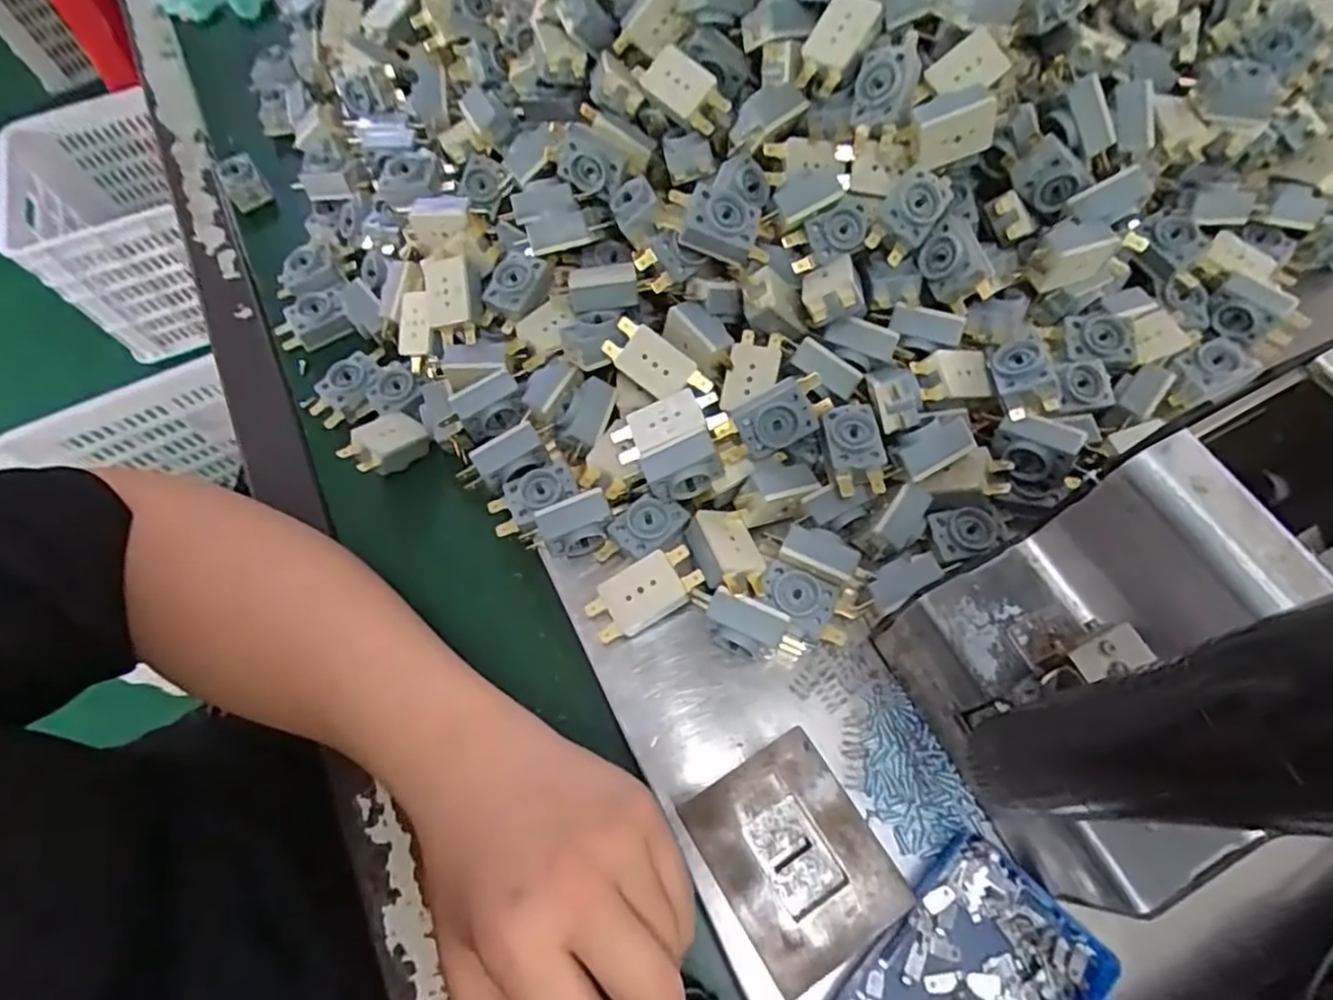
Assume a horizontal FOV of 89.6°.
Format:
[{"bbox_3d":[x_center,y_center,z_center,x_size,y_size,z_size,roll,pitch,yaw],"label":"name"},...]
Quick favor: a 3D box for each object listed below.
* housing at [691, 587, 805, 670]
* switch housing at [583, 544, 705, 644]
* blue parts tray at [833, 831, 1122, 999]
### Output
[{"bbox_3d":[0.037,0.062,0.322,0.056,0.025,0.024,20,68,12],"label":"housing"},{"bbox_3d":[-0.011,0.047,0.331,0.056,0.024,0.026,-26,67,-8],"label":"switch housing"},{"bbox_3d":[0.115,0.197,0.260,0.112,0.016,0.070,-41,70,-14],"label":"blue parts tray"}]

